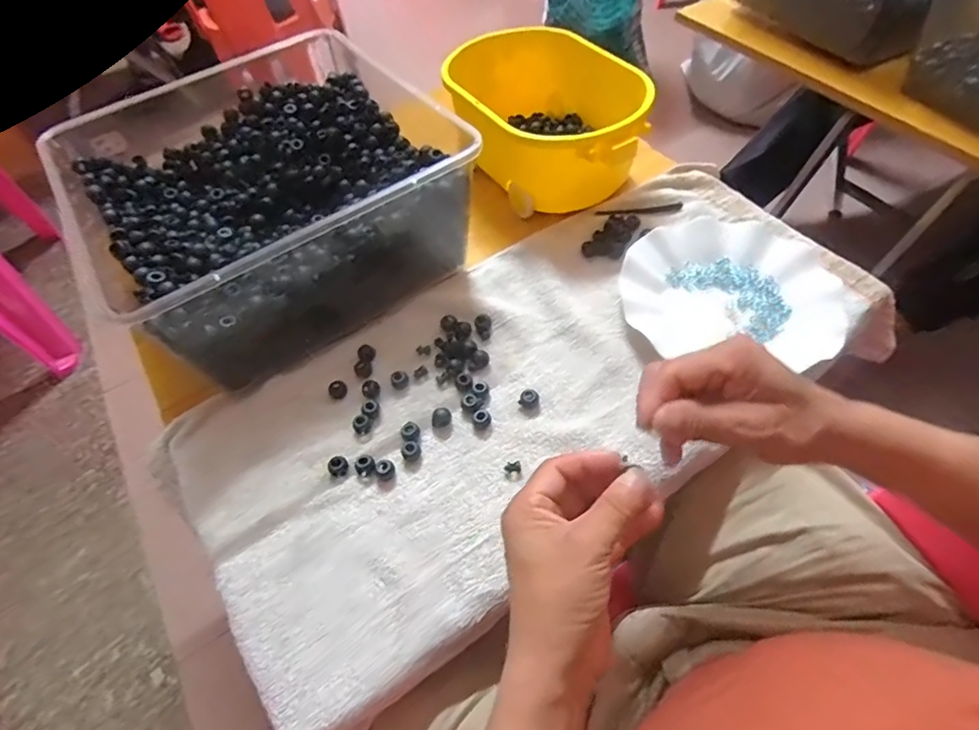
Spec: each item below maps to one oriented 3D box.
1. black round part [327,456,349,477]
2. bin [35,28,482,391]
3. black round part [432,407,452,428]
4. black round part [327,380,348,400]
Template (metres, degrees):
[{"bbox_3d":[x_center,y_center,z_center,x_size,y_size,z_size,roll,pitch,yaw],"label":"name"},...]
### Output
[{"bbox_3d":[-0.119,0.078,0.422,0.015,0.013,0.016,-1,53,2],"label":"black round part"},{"bbox_3d":[-0.199,-0.150,0.502,0.278,0.125,0.296,-34,59,-21],"label":"bin"},{"bbox_3d":[-0.039,0.043,0.439,0.015,0.011,0.012,-8,53,-4],"label":"black round part"},{"bbox_3d":[-0.131,0.021,0.467,0.016,0.007,0.016,-1,53,2],"label":"black round part"}]

